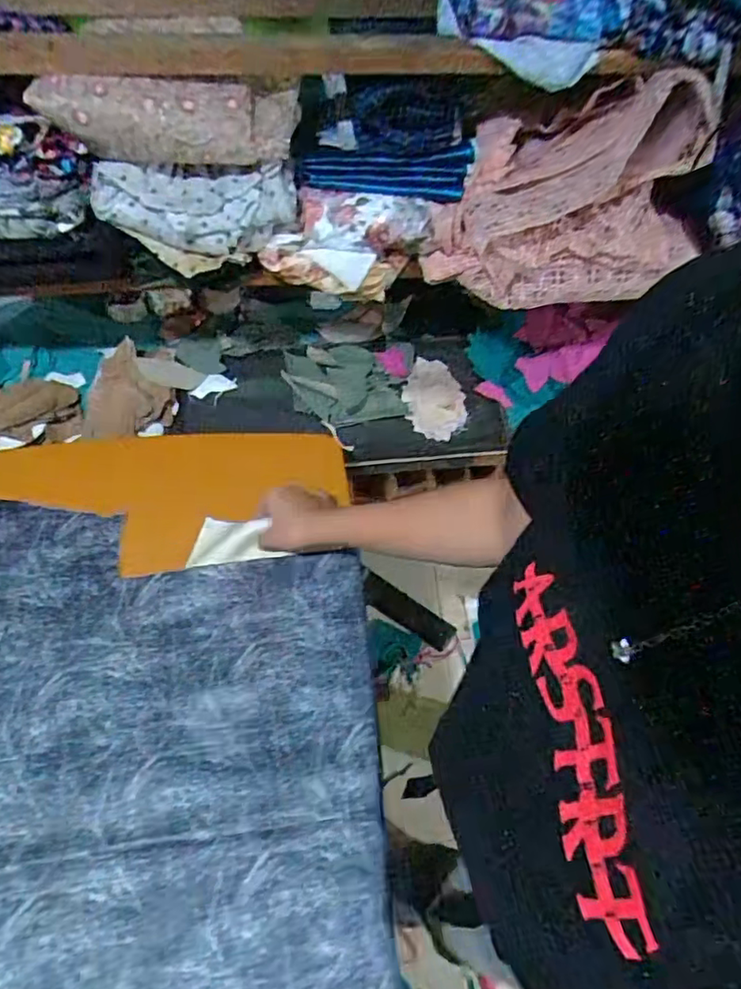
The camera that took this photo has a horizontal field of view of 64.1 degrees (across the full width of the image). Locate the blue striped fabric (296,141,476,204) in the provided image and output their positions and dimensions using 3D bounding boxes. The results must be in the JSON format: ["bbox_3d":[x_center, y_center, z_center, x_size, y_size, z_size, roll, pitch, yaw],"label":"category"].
[{"bbox_3d":[0.018,-0.364,0.669,0.195,0.048,0.040,-3,57,-5],"label":"blue striped fabric"}]

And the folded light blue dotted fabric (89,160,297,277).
[{"bbox_3d":[-0.189,-0.305,0.654,0.207,0.104,0.046,-7,57,-7],"label":"folded light blue dotted fabric"}]

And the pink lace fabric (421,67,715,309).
[{"bbox_3d":[0.227,-0.345,0.672,0.310,0.204,0.136,-2,57,-4],"label":"pink lace fabric"}]

